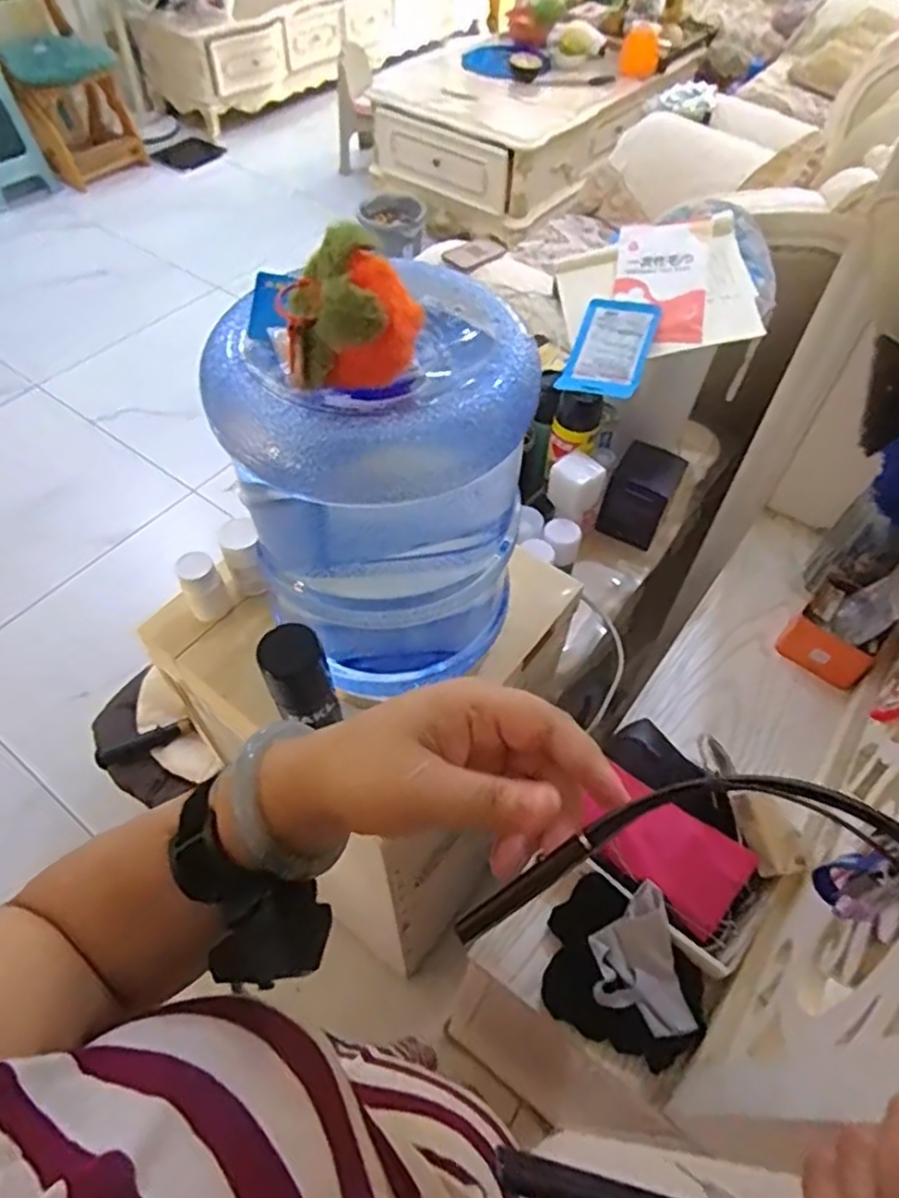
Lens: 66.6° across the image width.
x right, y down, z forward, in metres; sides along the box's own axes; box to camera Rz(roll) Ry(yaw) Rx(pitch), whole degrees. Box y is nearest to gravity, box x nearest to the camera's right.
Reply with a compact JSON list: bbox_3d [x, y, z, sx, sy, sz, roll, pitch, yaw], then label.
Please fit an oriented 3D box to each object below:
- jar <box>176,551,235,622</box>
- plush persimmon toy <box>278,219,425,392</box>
[{"bbox_3d":[-0.220,-0.012,0.611,0.035,0.061,0.033,1,55,-1],"label":"jar"},{"bbox_3d":[-0.053,-0.151,0.365,0.071,0.067,0.050,0,55,-2],"label":"plush persimmon toy"}]

